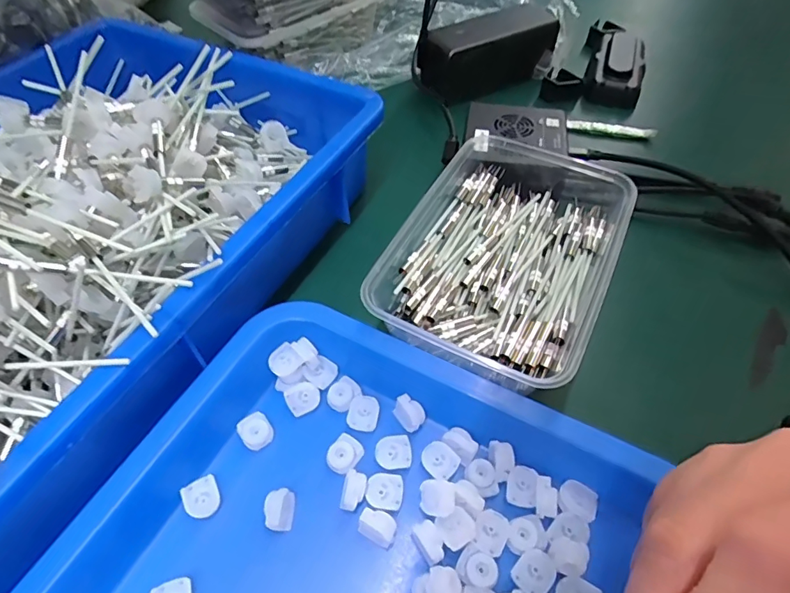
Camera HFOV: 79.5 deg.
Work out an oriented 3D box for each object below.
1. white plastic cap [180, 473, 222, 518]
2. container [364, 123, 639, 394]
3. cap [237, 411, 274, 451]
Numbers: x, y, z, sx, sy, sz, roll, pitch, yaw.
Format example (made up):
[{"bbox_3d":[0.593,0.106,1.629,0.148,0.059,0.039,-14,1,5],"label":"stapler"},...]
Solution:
[{"bbox_3d":[-0.098,0.102,0.242,0.017,0.006,0.018,-26,58,-19],"label":"white plastic cap"},{"bbox_3d":[0.069,-0.027,0.299,0.120,0.048,0.192,25,56,15],"label":"container"},{"bbox_3d":[-0.077,0.075,0.264,0.016,0.006,0.019,-32,61,-23],"label":"cap"}]

